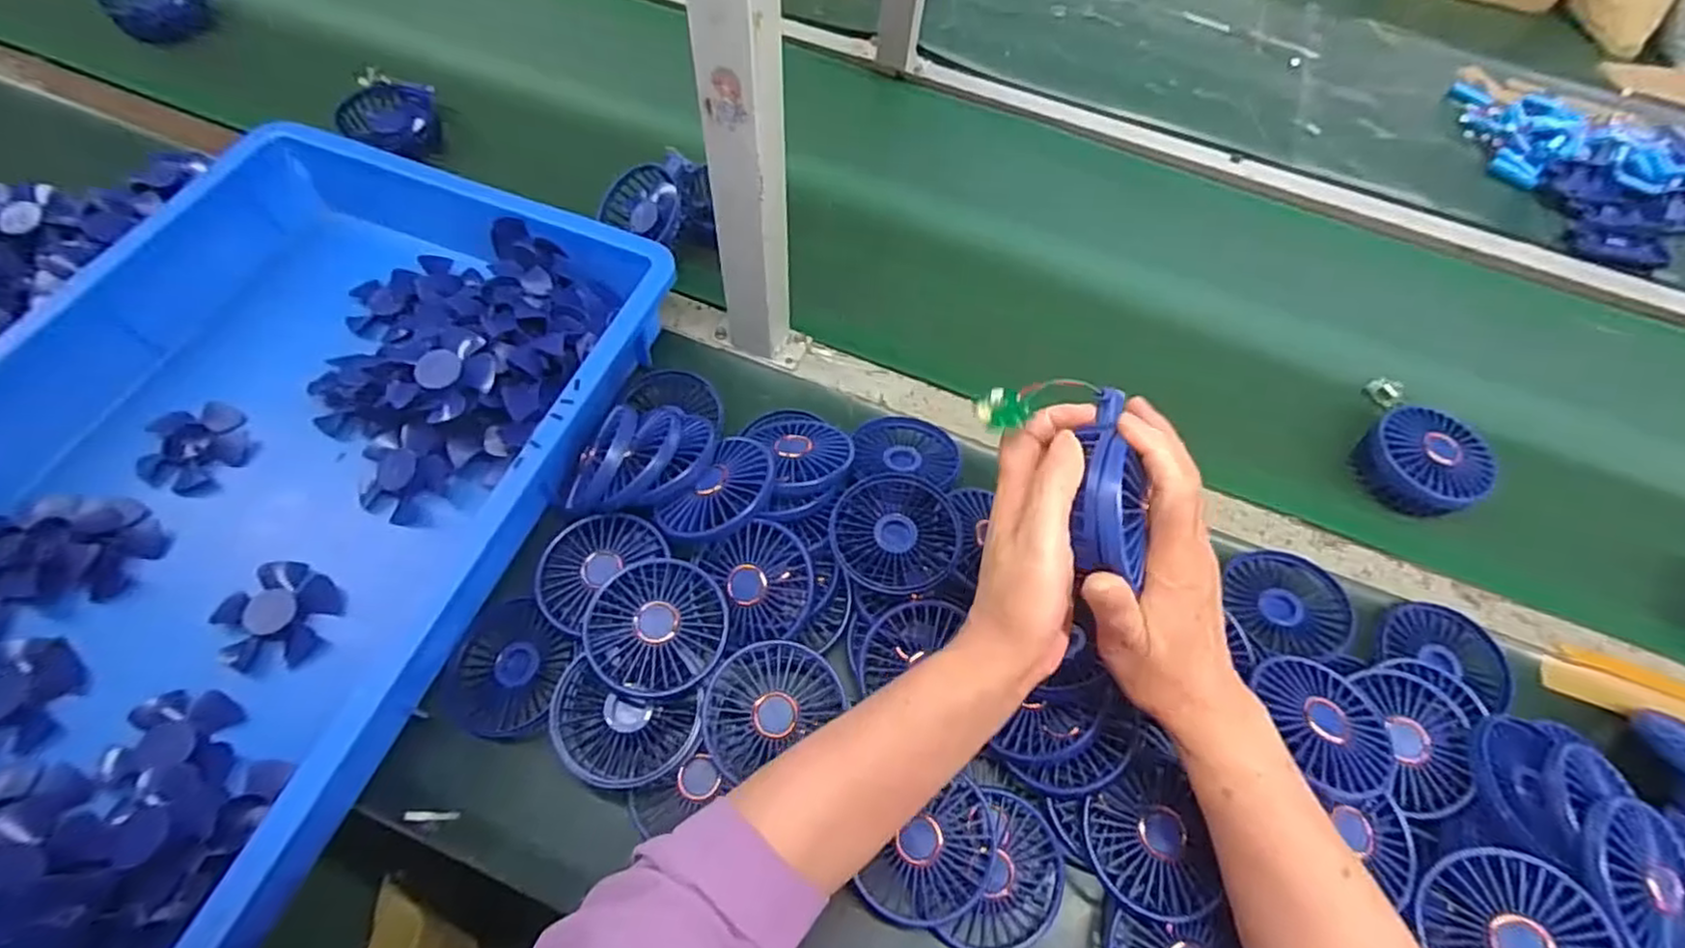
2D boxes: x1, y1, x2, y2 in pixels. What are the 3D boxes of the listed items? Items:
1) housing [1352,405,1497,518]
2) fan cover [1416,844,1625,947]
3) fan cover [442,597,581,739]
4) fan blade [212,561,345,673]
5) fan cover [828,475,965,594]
[{"bbox_3d":[0.470,-0.009,0.581,0.081,0.040,0.087,2,59,-3],"label":"housing"},{"bbox_3d":[0.370,0.257,0.392,0.023,0.081,0.096,0,61,-56],"label":"fan cover"},{"bbox_3d":[-0.223,0.130,0.483,0.076,0.024,0.089,11,59,2],"label":"fan cover"},{"bbox_3d":[-0.377,0.096,0.478,0.069,0.017,0.069,31,62,14],"label":"fan blade"},{"bbox_3d":[0.038,0.041,0.499,0.088,0.016,0.089,12,59,3],"label":"fan cover"}]

